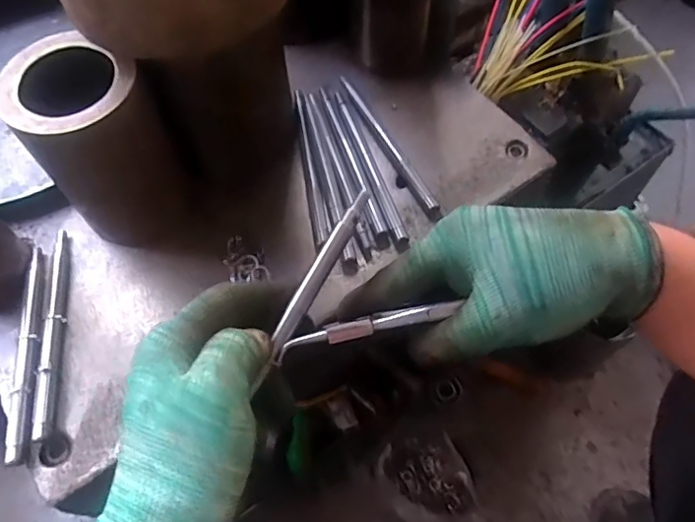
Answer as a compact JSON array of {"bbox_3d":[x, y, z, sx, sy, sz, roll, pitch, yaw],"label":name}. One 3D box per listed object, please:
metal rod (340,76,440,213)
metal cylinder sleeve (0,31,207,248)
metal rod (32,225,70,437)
[{"bbox_3d":[0.032,-0.104,0.486,0.010,0.006,0.161,-26,63,-12],"label":"metal rod"},{"bbox_3d":[-0.170,-0.081,0.399,0.084,0.115,0.098,-26,63,-12],"label":"metal cylinder sleeve"},{"bbox_3d":[-0.215,0.048,0.412,0.012,0.011,0.162,-9,61,-3],"label":"metal rod"}]

